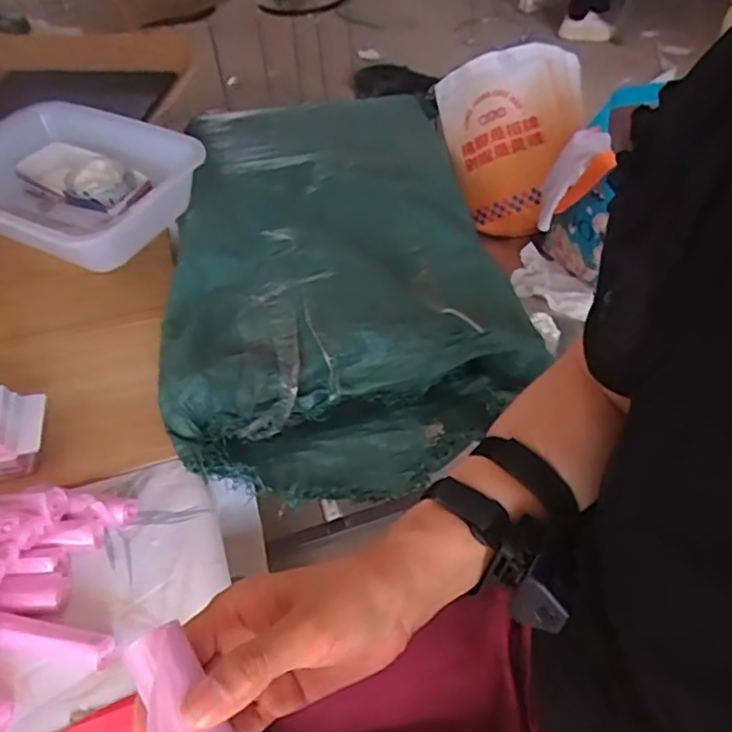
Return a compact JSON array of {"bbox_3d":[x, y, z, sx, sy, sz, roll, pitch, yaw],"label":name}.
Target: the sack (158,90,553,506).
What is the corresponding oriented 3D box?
[{"bbox_3d":[-0.054,-0.172,0.951,0.480,0.170,0.771,-11,47,-6],"label":"sack"}]

